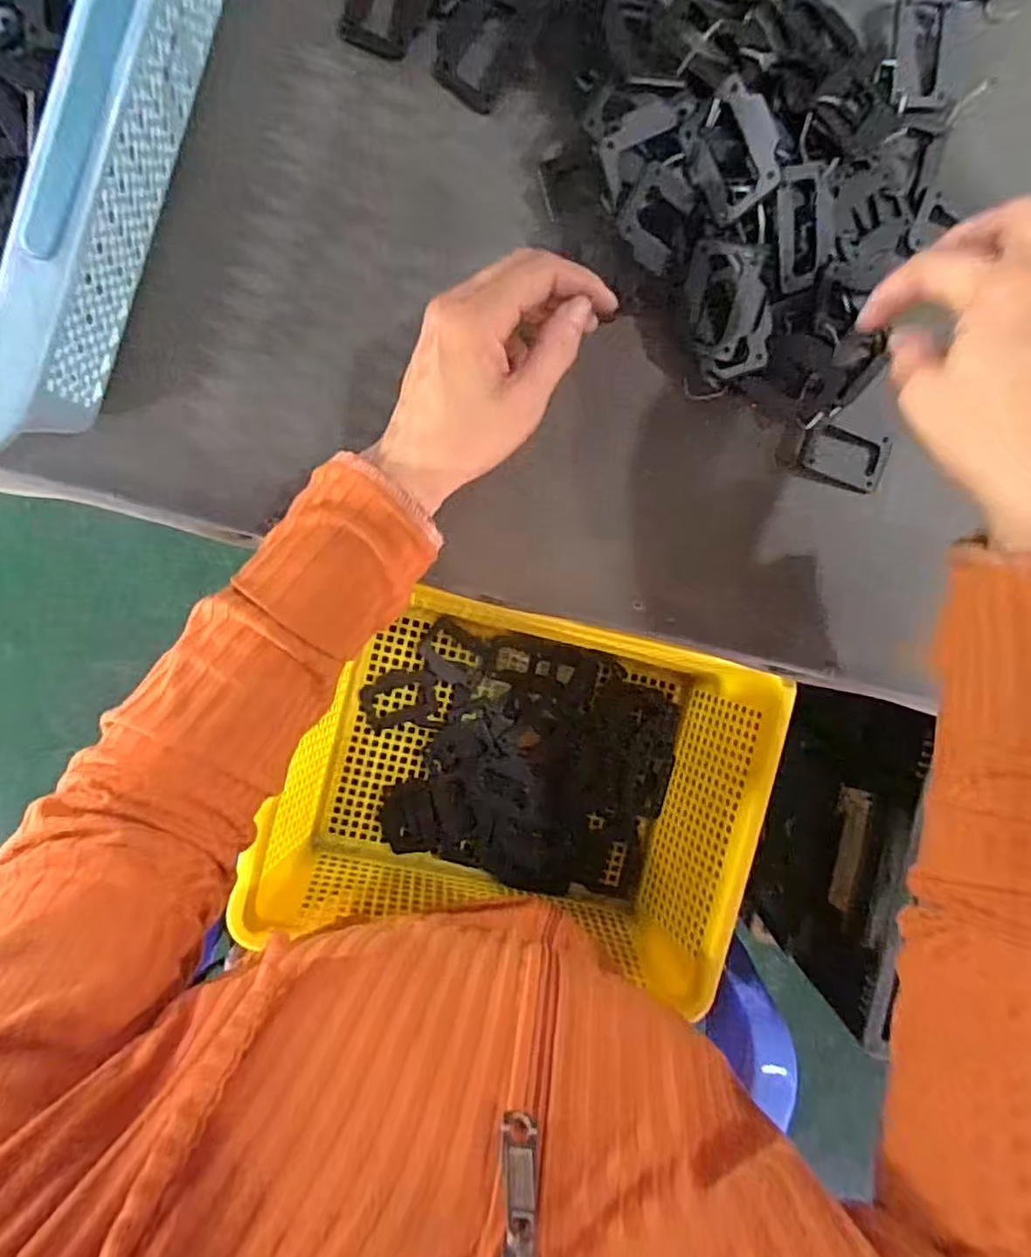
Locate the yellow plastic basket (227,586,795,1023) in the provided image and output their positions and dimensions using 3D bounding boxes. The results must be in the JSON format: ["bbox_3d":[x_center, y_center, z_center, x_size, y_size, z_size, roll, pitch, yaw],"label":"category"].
[{"bbox_3d":[0.002,0.104,0.451,0.296,0.104,0.209,13,93,-5],"label":"yellow plastic basket"}]

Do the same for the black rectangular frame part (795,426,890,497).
[{"bbox_3d":[0.176,-0.093,0.361,0.050,0.010,0.031,13,94,-6],"label":"black rectangular frame part"}]

